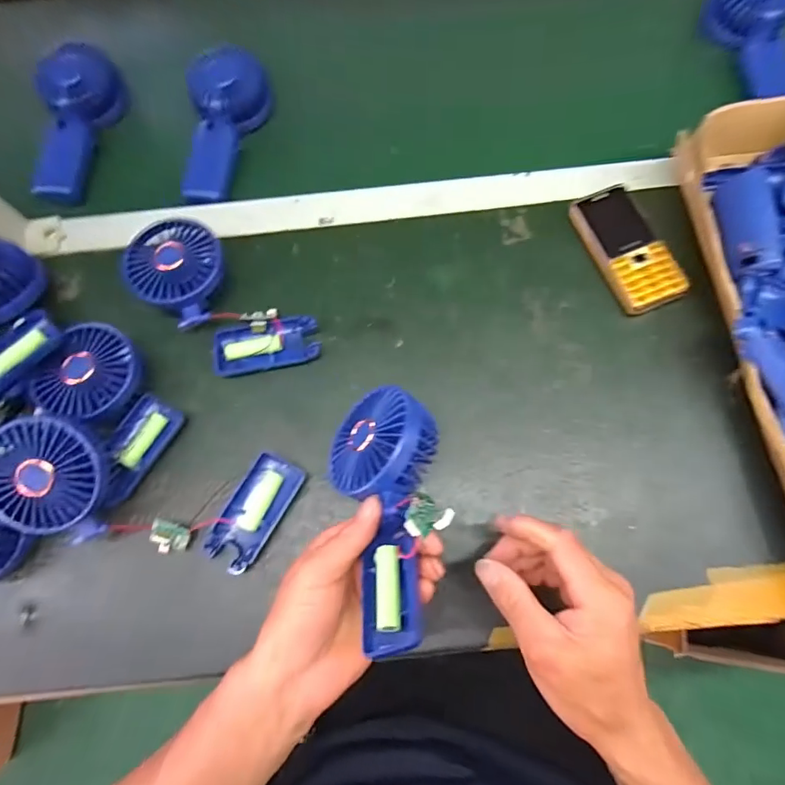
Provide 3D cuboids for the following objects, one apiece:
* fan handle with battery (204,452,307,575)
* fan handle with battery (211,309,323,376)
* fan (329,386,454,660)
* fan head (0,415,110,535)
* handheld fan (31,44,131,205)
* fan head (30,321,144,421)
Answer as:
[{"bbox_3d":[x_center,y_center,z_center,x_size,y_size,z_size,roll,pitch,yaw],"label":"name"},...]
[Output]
[{"bbox_3d":[-0.113,0.098,0.396,0.043,0.014,0.093,27,75,11],"label":"fan handle with battery"},{"bbox_3d":[-0.115,-0.045,0.434,0.094,0.025,0.049,-11,72,-1],"label":"fan handle with battery"},{"bbox_3d":[-0.007,0.070,0.321,0.079,0.059,0.182,-6,56,0],"label":"fan"},{"bbox_3d":[-0.262,0.060,0.365,0.084,0.037,0.084,0,96,-3],"label":"fan head"},{"bbox_3d":[-0.353,-0.293,0.521,0.043,0.078,0.190,-4,68,41],"label":"handheld fan"},{"bbox_3d":[-0.256,-0.014,0.411,0.075,0.036,0.082,26,76,0],"label":"fan head"}]

